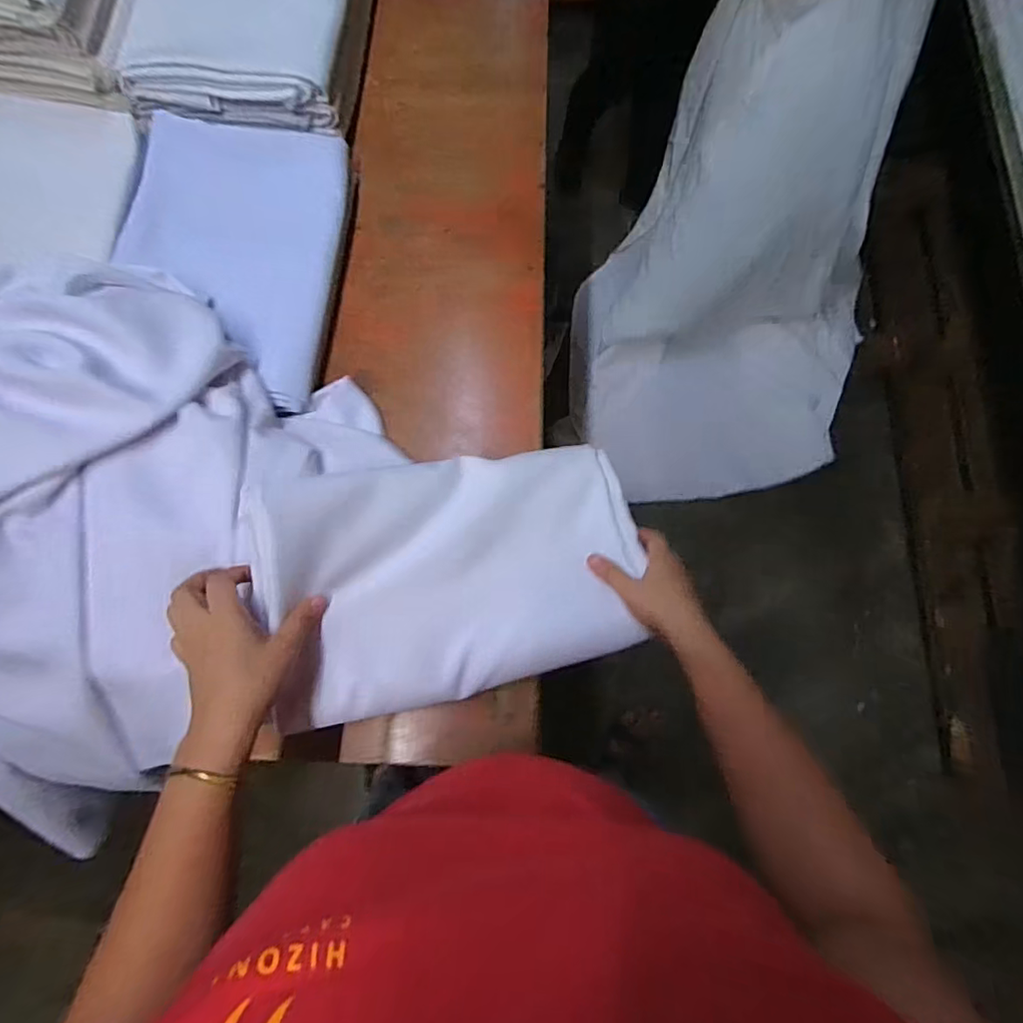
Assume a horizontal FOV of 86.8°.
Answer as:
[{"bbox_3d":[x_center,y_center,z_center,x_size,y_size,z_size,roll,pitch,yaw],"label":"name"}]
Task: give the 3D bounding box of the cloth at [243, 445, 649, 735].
[{"bbox_3d":[-0.041,0.060,0.515,0.355,0.044,0.222,-8,87,-18],"label":"cloth"}]

